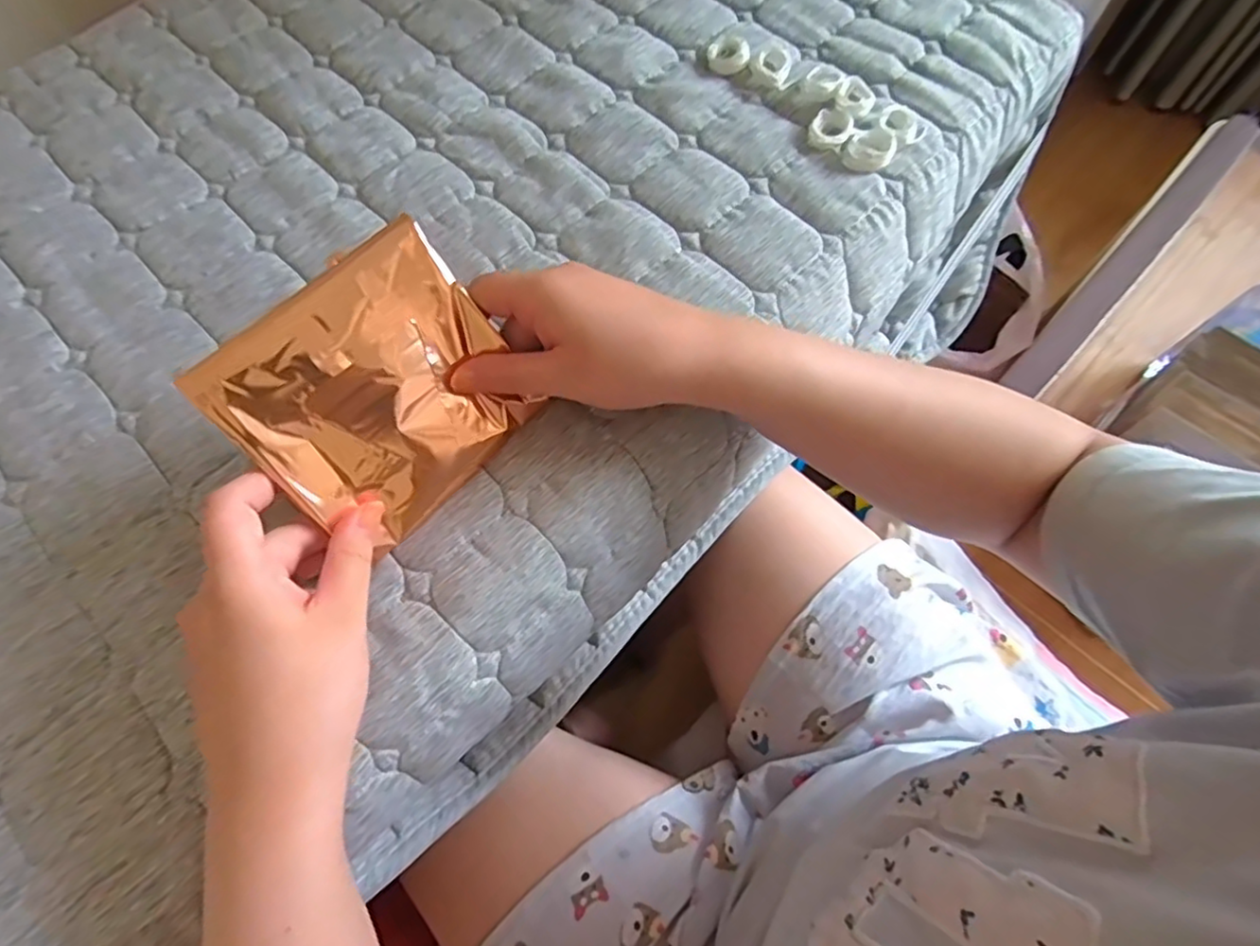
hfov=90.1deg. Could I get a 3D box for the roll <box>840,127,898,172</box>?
[{"bbox_3d":[0.160,-0.216,0.421,0.032,0.012,0.031,-1,68,1],"label":"roll"}]

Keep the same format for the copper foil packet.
[{"bbox_3d":[-0.119,-0.038,0.310,0.125,0.119,0.008,-45,30,-19],"label":"copper foil packet"}]

